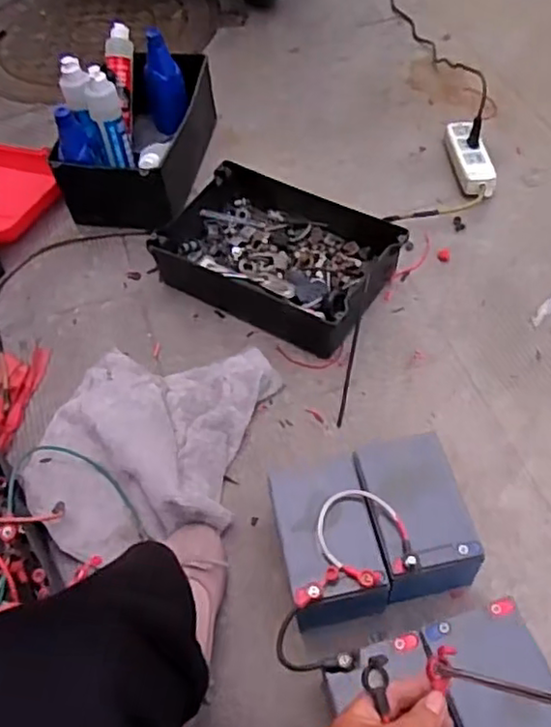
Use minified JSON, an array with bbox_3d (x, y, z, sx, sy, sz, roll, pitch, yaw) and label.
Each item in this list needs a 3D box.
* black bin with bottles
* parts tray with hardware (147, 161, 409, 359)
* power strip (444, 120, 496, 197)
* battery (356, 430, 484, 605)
[{"bbox_3d":[-0.240,-0.413,1.152,0.189,0.211,0.363,5,56,10],"label":"black bin with bottles"},{"bbox_3d":[0.017,-0.171,1.026,0.352,0.083,0.248,27,62,23],"label":"parts tray with hardware"},{"bbox_3d":[0.330,-0.351,1.138,0.056,0.035,0.179,-6,54,2],"label":"power strip"},{"bbox_3d":[0.154,0.176,0.741,0.099,0.102,0.162,-11,54,-2],"label":"battery"}]

